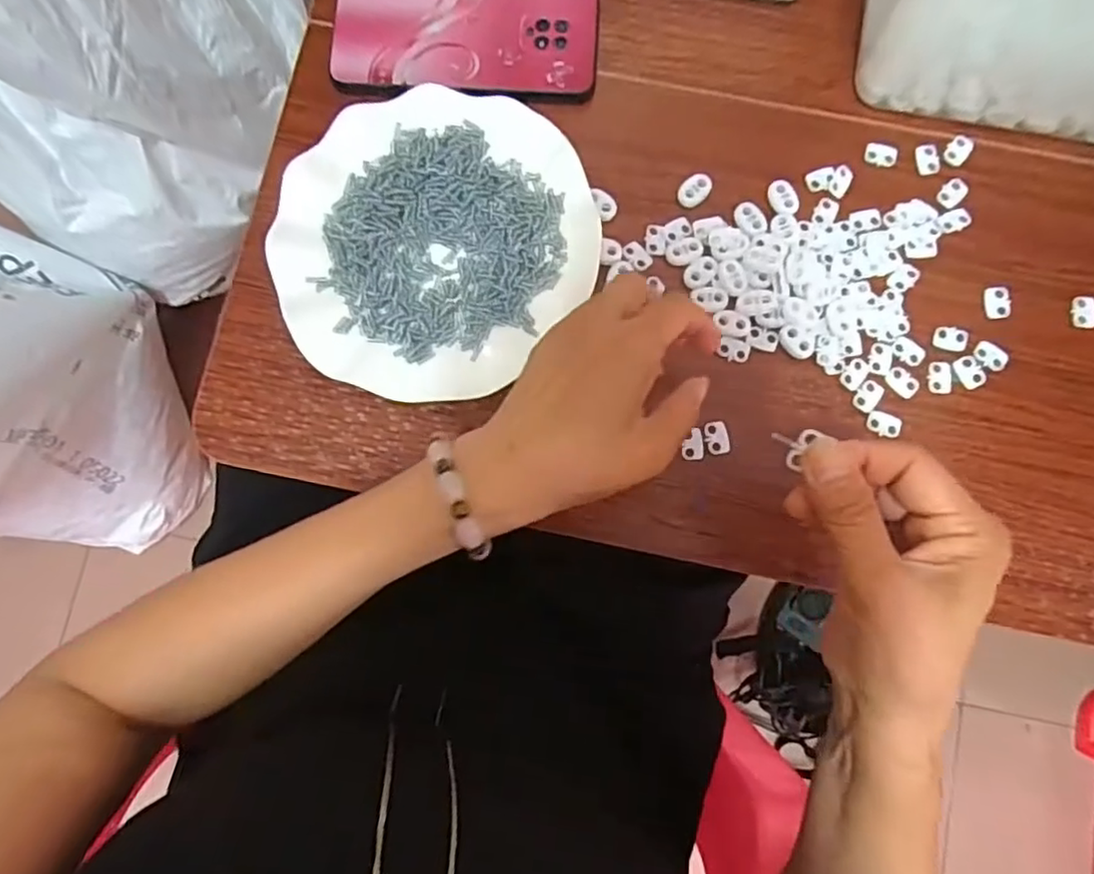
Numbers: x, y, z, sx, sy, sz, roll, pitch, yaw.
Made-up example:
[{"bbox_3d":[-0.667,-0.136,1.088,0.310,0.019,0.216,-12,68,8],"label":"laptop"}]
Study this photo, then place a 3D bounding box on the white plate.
[{"bbox_3d":[-0.065,-0.115,0.384,0.178,0.024,0.181,0,83,1],"label":"white plate"}]

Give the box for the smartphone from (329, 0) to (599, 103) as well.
[{"bbox_3d":[-0.052,-0.252,0.412,0.164,0.015,0.086,6,83,2],"label":"smartphone"}]

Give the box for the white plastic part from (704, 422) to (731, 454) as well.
[{"bbox_3d":[0.099,0.001,0.376,0.014,0.004,0.019,-12,83,-1],"label":"white plastic part"}]

